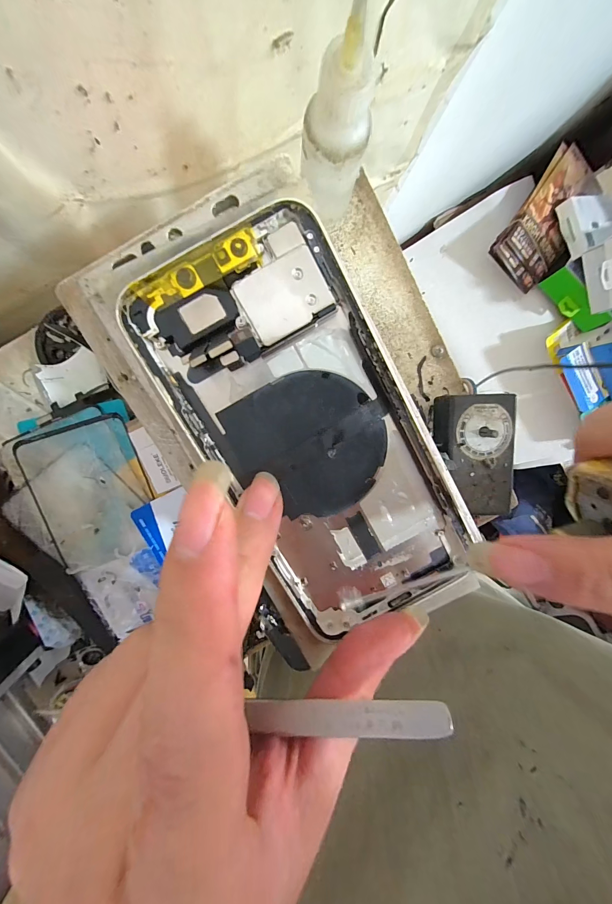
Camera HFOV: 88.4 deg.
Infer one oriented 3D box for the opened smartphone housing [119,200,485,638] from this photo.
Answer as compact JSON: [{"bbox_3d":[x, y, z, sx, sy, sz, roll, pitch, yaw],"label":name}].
[{"bbox_3d":[0.005,-0.004,0.114,0.072,0.013,0.145,-29,97,-1],"label":"opened smartphone housing"}]

